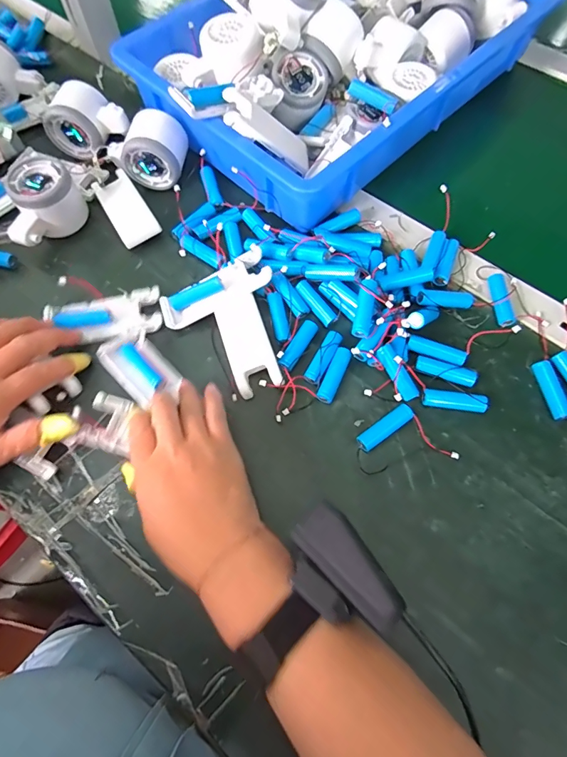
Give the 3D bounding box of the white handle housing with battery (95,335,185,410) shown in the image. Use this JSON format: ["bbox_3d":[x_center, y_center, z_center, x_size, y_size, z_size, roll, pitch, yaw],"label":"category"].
[{"bbox_3d":[-0.125,-0.009,0.369,0.069,0.028,0.043,42,75,16],"label":"white handle housing with battery"}]

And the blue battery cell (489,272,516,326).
[{"bbox_3d":[0.198,-0.071,0.384,0.013,0.013,0.056,1,68,2],"label":"blue battery cell"}]

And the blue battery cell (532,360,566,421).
[{"bbox_3d":[0.227,0.010,0.356,0.011,0.014,0.052,-12,68,-3],"label":"blue battery cell"}]

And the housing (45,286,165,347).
[{"bbox_3d":[-0.165,-0.057,0.388,0.100,0.018,0.044,-8,68,-7],"label":"housing"}]

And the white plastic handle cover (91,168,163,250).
[{"bbox_3d":[-0.163,-0.175,0.438,0.040,0.015,0.092,-31,71,-10],"label":"white plastic handle cover"}]

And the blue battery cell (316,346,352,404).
[{"bbox_3d":[0.045,-0.002,0.367,0.015,0.014,0.053,23,71,10],"label":"blue battery cell"}]

